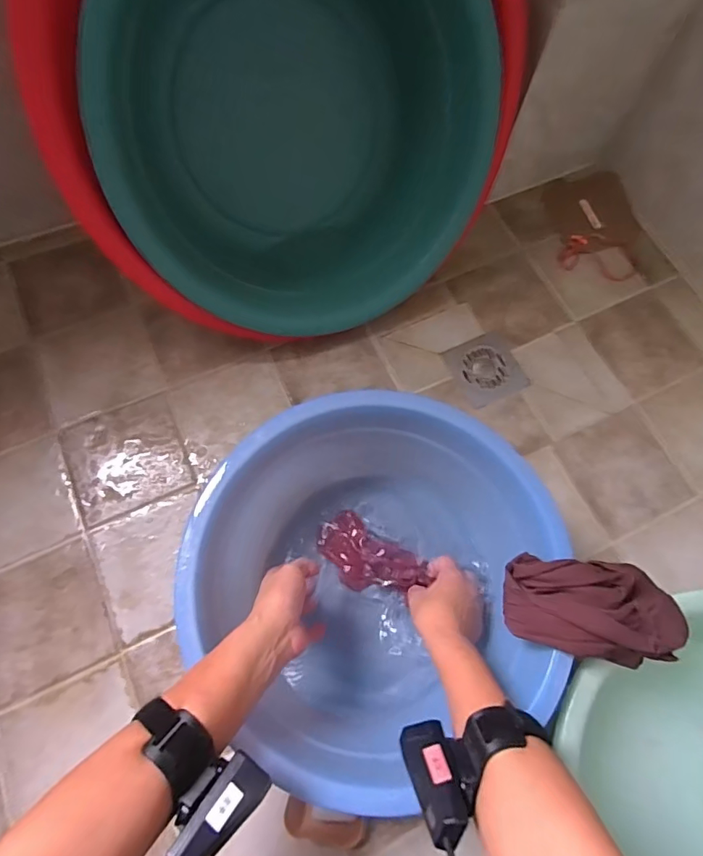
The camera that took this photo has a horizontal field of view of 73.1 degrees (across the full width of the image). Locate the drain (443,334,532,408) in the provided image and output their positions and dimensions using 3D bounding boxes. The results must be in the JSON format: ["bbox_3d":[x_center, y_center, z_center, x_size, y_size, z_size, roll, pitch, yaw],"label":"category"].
[{"bbox_3d":[0.198,-0.088,0.701,0.098,0.007,0.102,-24,73,-11],"label":"drain"}]

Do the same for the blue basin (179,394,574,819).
[{"bbox_3d":[0.018,0.169,0.509,0.343,0.165,0.332,1,70,-2],"label":"blue basin"}]

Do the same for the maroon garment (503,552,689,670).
[{"bbox_3d":[0.224,0.163,0.430,0.162,0.049,0.086,11,71,3],"label":"maroon garment"}]

